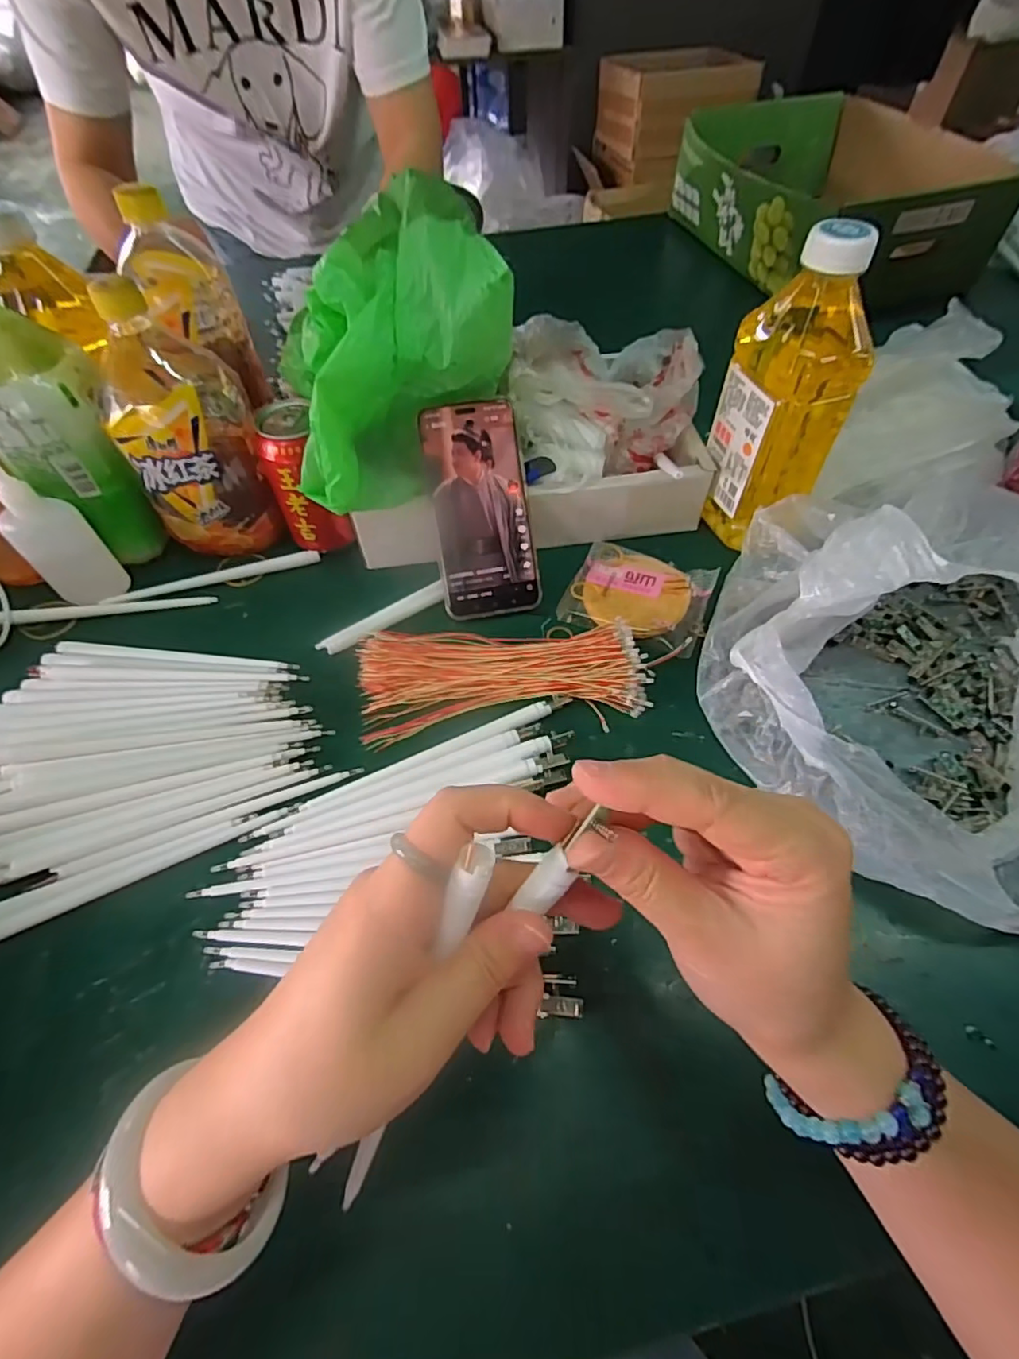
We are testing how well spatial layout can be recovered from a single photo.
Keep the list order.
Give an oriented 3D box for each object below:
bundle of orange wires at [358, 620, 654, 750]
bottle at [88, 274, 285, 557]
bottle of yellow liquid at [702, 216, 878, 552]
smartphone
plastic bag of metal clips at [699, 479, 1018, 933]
[{"bbox_3d":[-0.006,-0.004,0.422,0.206,0.017,0.089,-2,56,1],"label":"bundle of orange wires"},{"bbox_3d":[-0.250,-0.186,0.457,0.098,0.199,0.086,-27,59,-16],"label":"bottle"},{"bbox_3d":[0.201,-0.206,0.432,0.060,0.204,0.084,-22,58,-12],"label":"bottle of yellow liquid"},{"bbox_3d":[-0.021,-0.131,0.453,0.075,0.159,0.007,-9,10,-3],"label":"smartphone"},{"bbox_3d":[0.288,-0.005,0.370,0.302,0.115,0.292,2,56,4],"label":"plastic bag of metal clips"}]

